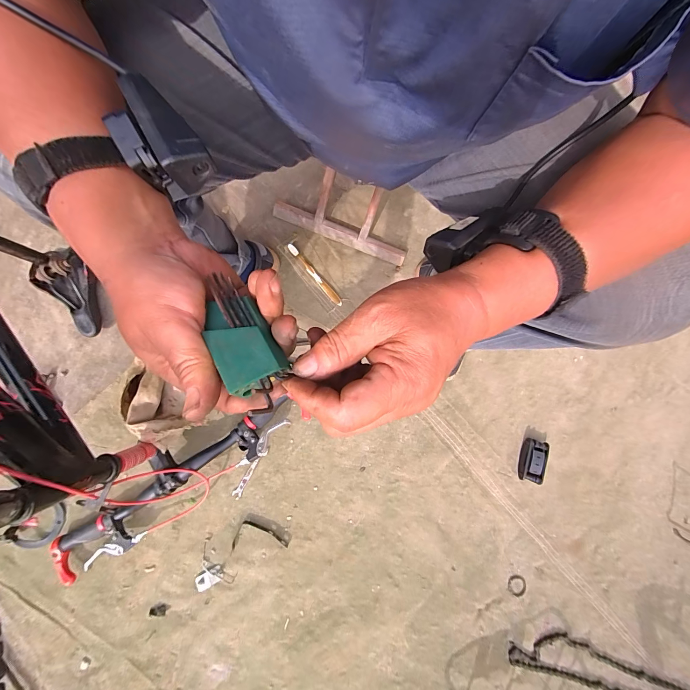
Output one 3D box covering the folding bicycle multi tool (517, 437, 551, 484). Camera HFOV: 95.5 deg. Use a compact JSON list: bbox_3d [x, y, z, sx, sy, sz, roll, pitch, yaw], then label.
[{"bbox_3d":[0.400,0.246,0.667,0.049,0.032,0.086,24,79,5],"label":"folding bicycle multi tool"}]

